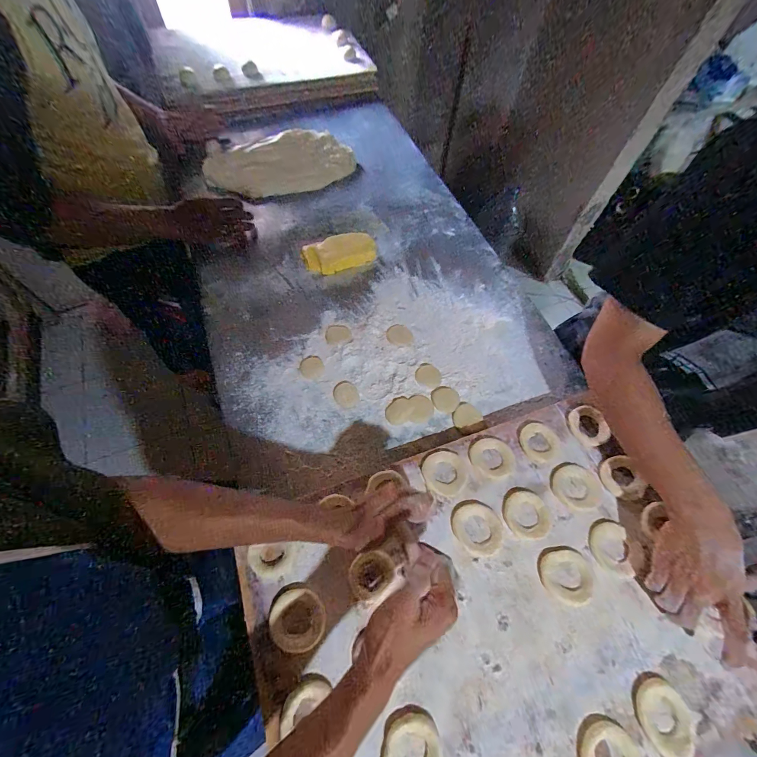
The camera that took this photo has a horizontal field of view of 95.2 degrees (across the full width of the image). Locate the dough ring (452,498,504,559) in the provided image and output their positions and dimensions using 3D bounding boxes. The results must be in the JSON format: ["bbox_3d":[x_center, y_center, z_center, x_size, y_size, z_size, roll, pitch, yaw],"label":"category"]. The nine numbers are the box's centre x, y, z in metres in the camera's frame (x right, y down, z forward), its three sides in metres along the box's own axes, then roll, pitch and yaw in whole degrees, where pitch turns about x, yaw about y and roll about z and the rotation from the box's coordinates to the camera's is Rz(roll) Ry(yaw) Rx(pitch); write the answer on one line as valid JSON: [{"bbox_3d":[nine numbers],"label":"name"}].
[{"bbox_3d":[0.135,0.202,0.470,0.062,0.006,0.071,-27,63,-15],"label":"dough ring"}]

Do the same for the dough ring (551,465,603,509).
[{"bbox_3d":[0.287,0.157,0.500,0.072,0.005,0.060,-12,60,-7],"label":"dough ring"}]

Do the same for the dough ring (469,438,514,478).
[{"bbox_3d":[0.170,0.118,0.515,0.065,0.005,0.058,-8,59,-5],"label":"dough ring"}]

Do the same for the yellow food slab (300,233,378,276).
[{"bbox_3d":[-0.082,-0.266,0.741,0.154,0.033,0.075,-13,60,-8],"label":"yellow food slab"}]

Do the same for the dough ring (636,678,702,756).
[{"bbox_3d":[0.319,0.378,0.384,0.062,0.010,0.061,0,59,0],"label":"dough ring"}]

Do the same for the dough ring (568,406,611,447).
[{"bbox_3d":[0.330,0.075,0.547,0.051,0.008,0.063,-10,59,-6],"label":"dough ring"}]

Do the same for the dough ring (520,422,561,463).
[{"bbox_3d":[0.249,0.098,0.530,0.058,0.005,0.060,0,59,0],"label":"dough ring"}]

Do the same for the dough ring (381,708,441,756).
[{"bbox_3d":[0.034,0.388,0.361,0.061,0.018,0.061,0,59,0],"label":"dough ring"}]

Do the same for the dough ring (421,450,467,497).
[{"bbox_3d":[0.098,0.137,0.503,0.062,0.005,0.064,0,59,0],"label":"dough ring"}]

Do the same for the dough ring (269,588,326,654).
[{"bbox_3d":[-0.096,0.288,0.411,0.063,0.016,0.062,0,59,0],"label":"dough ring"}]

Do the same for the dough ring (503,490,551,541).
[{"bbox_3d":[0.204,0.189,0.477,0.059,0.008,0.063,0,59,0],"label":"dough ring"}]

